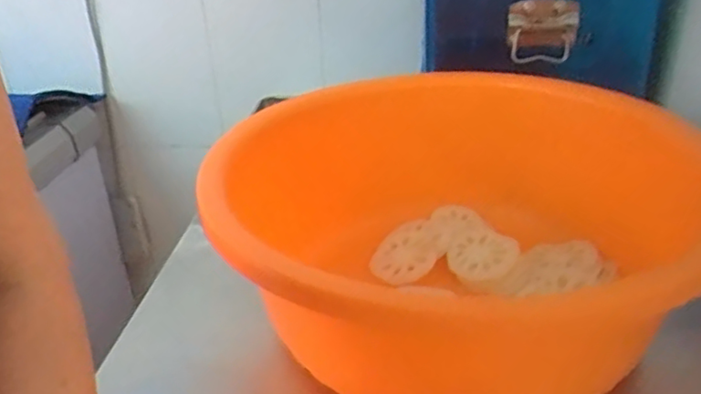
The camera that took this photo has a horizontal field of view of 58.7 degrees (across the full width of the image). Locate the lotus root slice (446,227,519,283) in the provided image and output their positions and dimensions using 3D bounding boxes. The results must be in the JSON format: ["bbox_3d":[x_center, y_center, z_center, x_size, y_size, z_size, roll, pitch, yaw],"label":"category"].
[{"bbox_3d":[0.132,0.059,0.635,0.065,0.012,0.080,-33,30,-6],"label":"lotus root slice"}]

